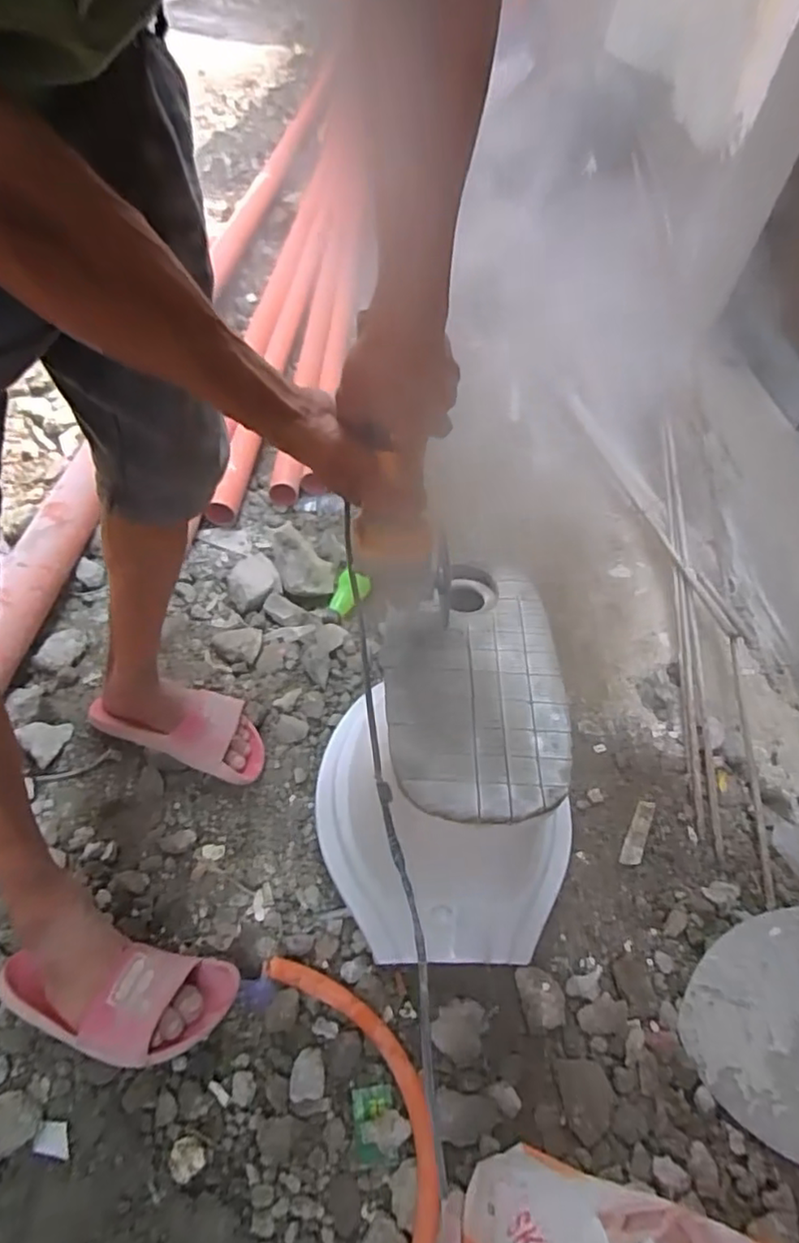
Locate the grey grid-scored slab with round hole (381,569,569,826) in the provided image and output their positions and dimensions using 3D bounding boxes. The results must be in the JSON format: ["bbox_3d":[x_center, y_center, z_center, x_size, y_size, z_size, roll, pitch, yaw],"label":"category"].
[{"bbox_3d":[0.073,0.048,0.627,0.177,0.032,0.319,5,50,-7],"label":"grey grid-scored slab with round hole"}]

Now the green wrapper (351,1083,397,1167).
[{"bbox_3d":[-0.026,0.499,0.622,0.042,0.005,0.063,-9,48,-1],"label":"green wrapper"}]

